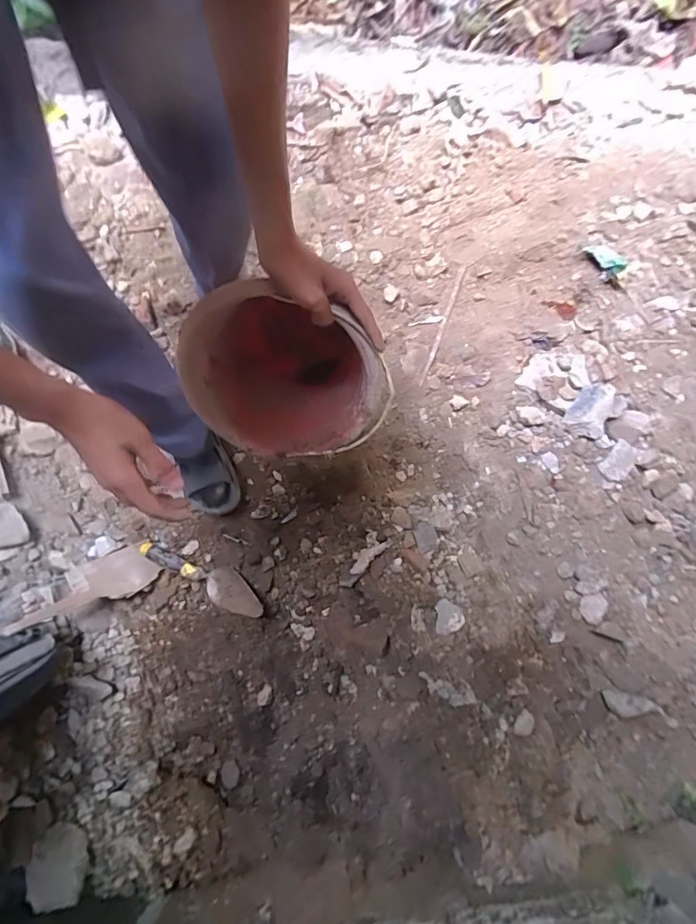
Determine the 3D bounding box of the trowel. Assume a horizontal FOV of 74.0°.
[{"bbox_3d":[-0.280,0.222,0.903,0.267,0.050,0.067,27,77,5],"label":"trowel"}]

